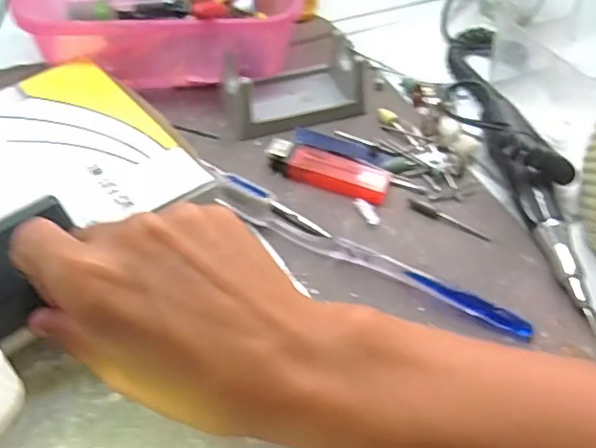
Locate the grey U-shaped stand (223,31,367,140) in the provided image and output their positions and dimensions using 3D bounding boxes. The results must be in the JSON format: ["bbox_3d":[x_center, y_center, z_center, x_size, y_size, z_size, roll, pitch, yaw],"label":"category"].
[{"bbox_3d":[-0.005,-0.099,0.402,0.098,0.038,0.061,-18,53,-18],"label":"grey U-shaped stand"}]

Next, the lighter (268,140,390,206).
[{"bbox_3d":[0.019,-0.035,0.363,0.079,0.008,0.026,16,49,10],"label":"lighter"}]

